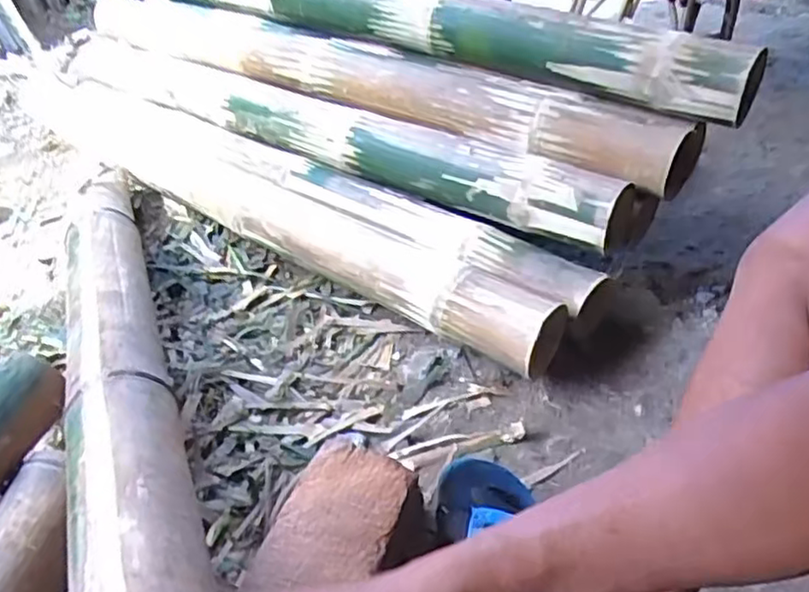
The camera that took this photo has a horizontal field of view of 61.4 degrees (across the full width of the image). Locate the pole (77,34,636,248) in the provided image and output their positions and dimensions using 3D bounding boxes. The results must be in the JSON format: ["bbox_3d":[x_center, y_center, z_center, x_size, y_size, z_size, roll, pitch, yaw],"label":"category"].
[{"bbox_3d":[-0.269,-0.352,1.313,1.461,0.094,0.096,28,45,32],"label":"pole"}]

